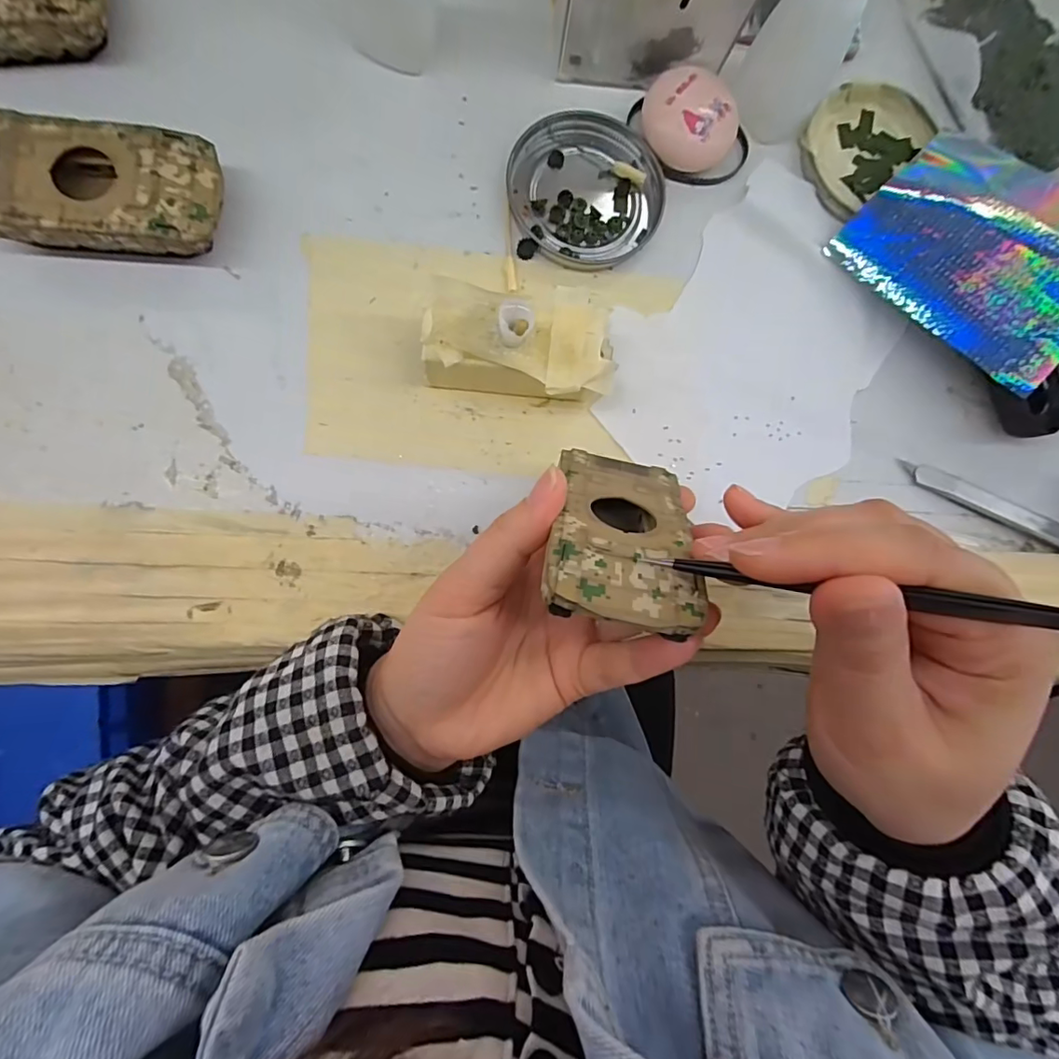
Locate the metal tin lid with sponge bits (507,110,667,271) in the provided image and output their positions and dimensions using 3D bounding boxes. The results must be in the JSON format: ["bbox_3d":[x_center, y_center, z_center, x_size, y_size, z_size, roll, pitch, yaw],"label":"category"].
[{"bbox_3d":[0.029,-0.174,0.269,0.076,0.009,0.079,1,85,-6],"label":"metal tin lid with sponge bits"}]

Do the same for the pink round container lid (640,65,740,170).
[{"bbox_3d":[0.082,-0.206,0.269,0.044,0.023,0.044,1,85,-6],"label":"pink round container lid"}]

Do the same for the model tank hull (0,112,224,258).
[{"bbox_3d":[-0.185,-0.147,0.233,0.094,0.026,0.053,-1,85,-7],"label":"model tank hull"}]

